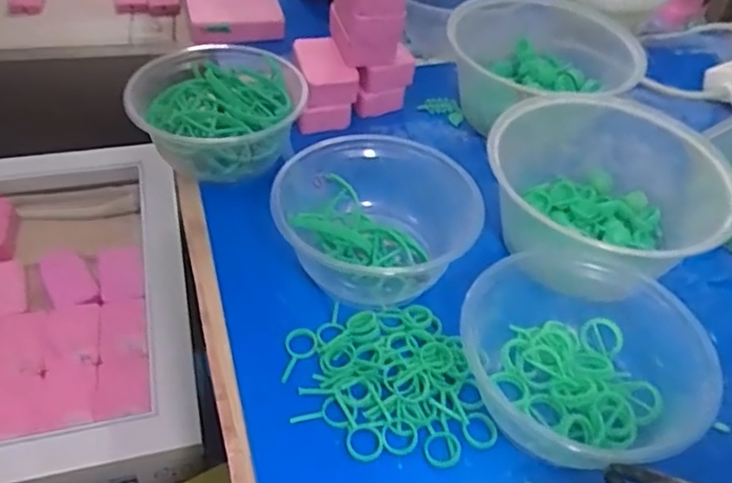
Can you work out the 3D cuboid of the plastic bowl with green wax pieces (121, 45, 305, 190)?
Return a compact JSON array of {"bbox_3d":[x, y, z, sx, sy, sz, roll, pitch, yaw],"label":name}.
[{"bbox_3d":[-0.116,-0.104,0.517,0.128,0.053,0.124,3,46,-3],"label":"plastic bowl with green wax pieces"}]

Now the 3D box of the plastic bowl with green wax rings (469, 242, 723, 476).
[{"bbox_3d":[0.134,0.065,0.380,0.124,0.053,0.126,3,46,-3],"label":"plastic bowl with green wax rings"}]

